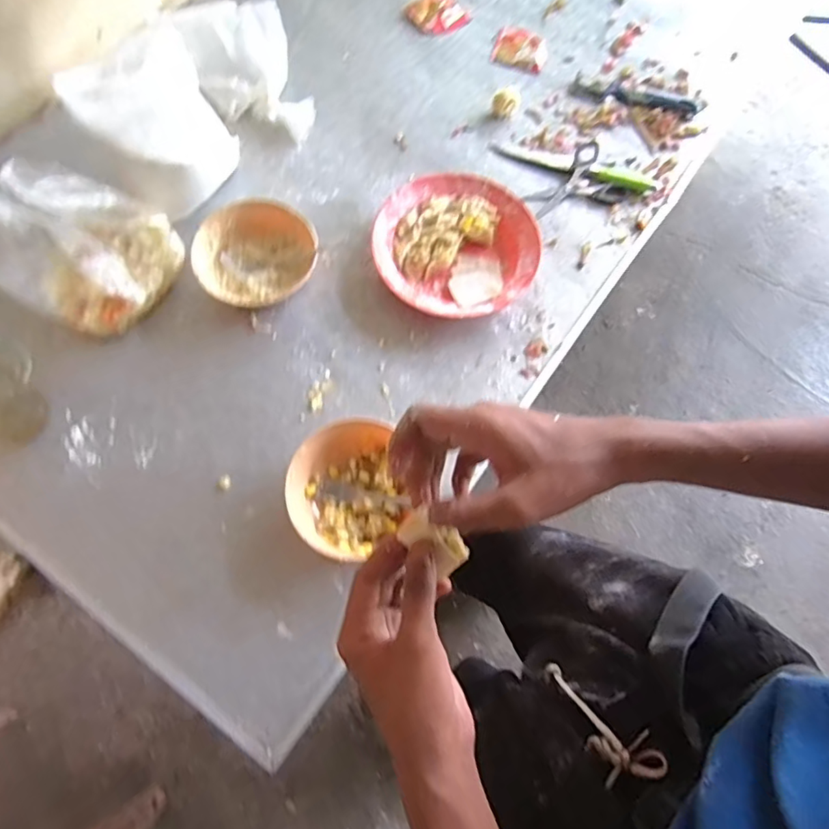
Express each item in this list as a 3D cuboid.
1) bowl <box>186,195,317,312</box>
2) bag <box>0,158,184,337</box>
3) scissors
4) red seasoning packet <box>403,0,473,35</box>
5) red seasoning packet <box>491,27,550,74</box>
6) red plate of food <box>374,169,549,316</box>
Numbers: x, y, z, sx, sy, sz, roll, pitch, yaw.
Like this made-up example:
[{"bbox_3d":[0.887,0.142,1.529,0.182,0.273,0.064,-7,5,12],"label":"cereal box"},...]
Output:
[{"bbox_3d":[-0.195,-0.195,0.675,0.144,0.047,0.137,-33,74,-11],"label":"bowl"},{"bbox_3d":[-0.362,-0.177,0.573,0.188,0.190,0.090,-30,74,-10],"label":"bag"},{"bbox_3d":[0.219,-0.328,0.759,0.144,0.017,0.104,-23,73,-8],"label":"scissors"},{"bbox_3d":[0.036,-0.633,0.855,0.084,0.021,0.073,-36,75,-12],"label":"red seasoning packet"},{"bbox_3d":[0.167,-0.576,0.851,0.086,0.014,0.076,20,72,6],"label":"red seasoning packet"},{"bbox_3d":[0.054,-0.217,0.697,0.201,0.045,0.208,0,71,0],"label":"red plate of food"}]

